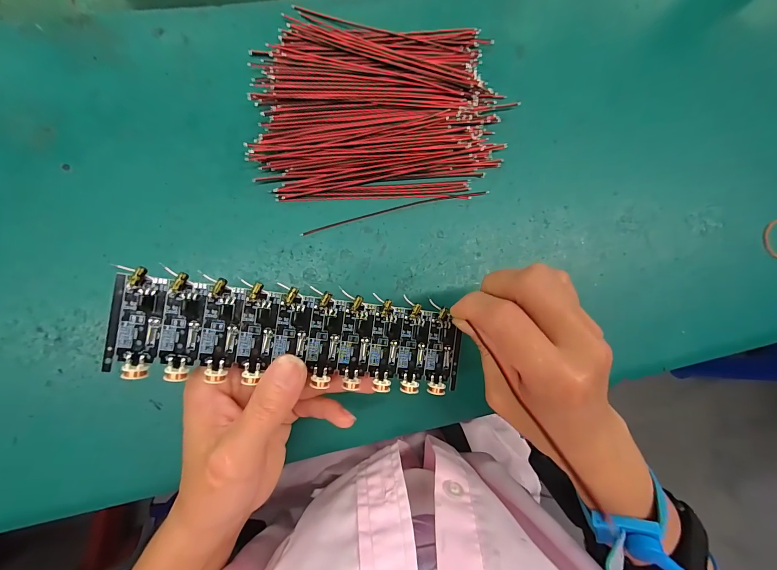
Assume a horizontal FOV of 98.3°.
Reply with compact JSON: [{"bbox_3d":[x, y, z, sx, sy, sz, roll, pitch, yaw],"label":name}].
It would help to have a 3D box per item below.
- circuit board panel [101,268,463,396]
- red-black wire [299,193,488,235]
[{"bbox_3d":[-0.038,0.026,0.163,0.160,0.006,0.045,9,84,-16],"label":"circuit board panel"},{"bbox_3d":[0.005,-0.052,0.234,0.131,0.006,0.007,-15,88,-8],"label":"red-black wire"}]

